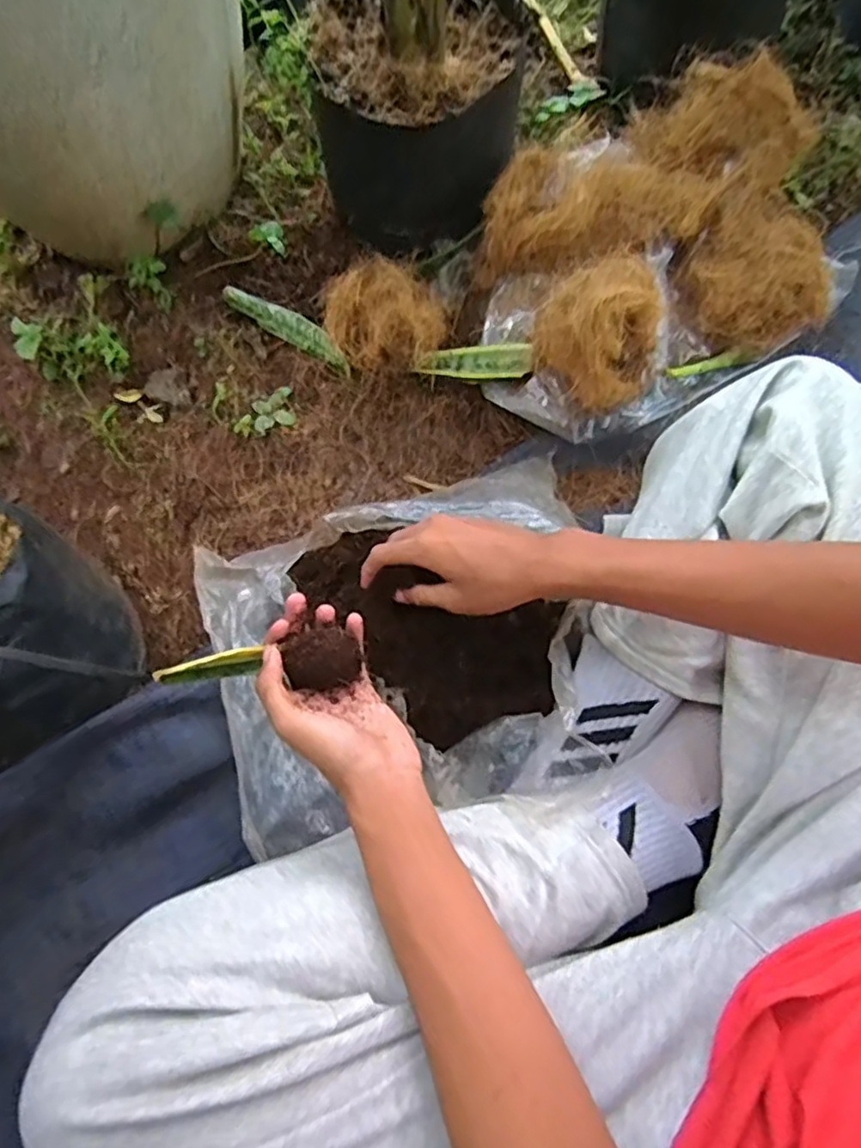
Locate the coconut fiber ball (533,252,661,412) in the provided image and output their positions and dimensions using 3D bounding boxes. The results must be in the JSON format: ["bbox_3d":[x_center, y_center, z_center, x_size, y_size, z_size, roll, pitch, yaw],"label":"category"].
[{"bbox_3d":[0.156,-0.219,0.601,0.101,0.094,0.109,-1,73,2],"label":"coconut fiber ball"}]

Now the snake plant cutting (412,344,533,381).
[{"bbox_3d":[0.046,-0.213,0.657,0.116,0.022,0.042,6,72,22],"label":"snake plant cutting"}]

